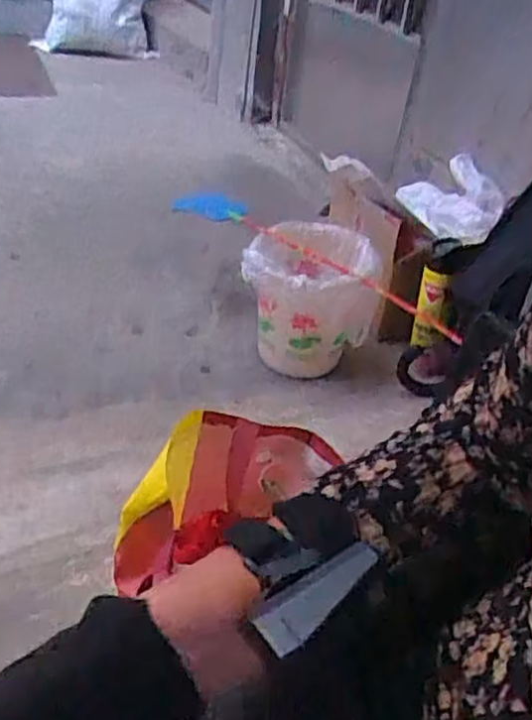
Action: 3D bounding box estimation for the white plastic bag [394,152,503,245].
[{"bbox_3d":[0.363,-0.314,1.377,0.138,0.107,0.188,-10,39,-22],"label":"white plastic bag"}]

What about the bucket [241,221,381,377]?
[{"bbox_3d":[0.073,-0.094,1.366,0.232,0.280,0.201,9,36,3],"label":"bucket"}]

